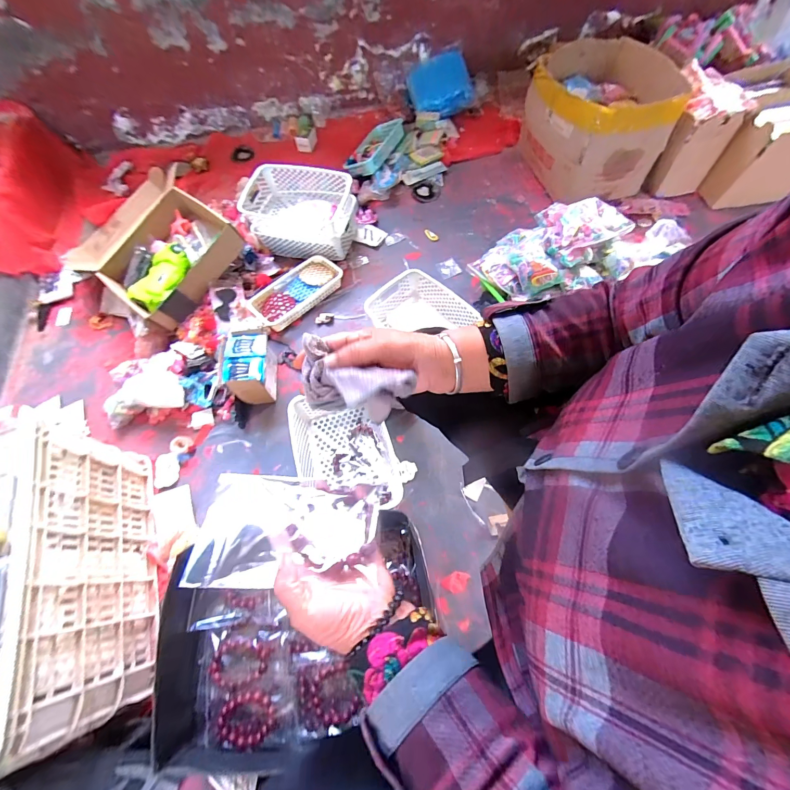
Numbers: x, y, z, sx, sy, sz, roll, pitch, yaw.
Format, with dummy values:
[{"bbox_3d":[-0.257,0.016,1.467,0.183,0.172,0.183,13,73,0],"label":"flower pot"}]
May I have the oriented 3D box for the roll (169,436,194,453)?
[{"bbox_3d":[-0.512,0.118,0.852,0.048,0.013,0.042,12,65,9],"label":"roll"}]

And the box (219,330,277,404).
[{"bbox_3d":[-0.353,-0.067,0.877,0.109,0.114,0.145,-10,64,-2],"label":"box"}]

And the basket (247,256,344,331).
[{"bbox_3d":[-0.281,-0.296,1.024,0.270,0.042,0.138,-41,69,-16],"label":"basket"}]

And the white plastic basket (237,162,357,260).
[{"bbox_3d":[-0.283,-0.536,1.059,0.309,0.180,0.195,6,64,6],"label":"white plastic basket"}]

